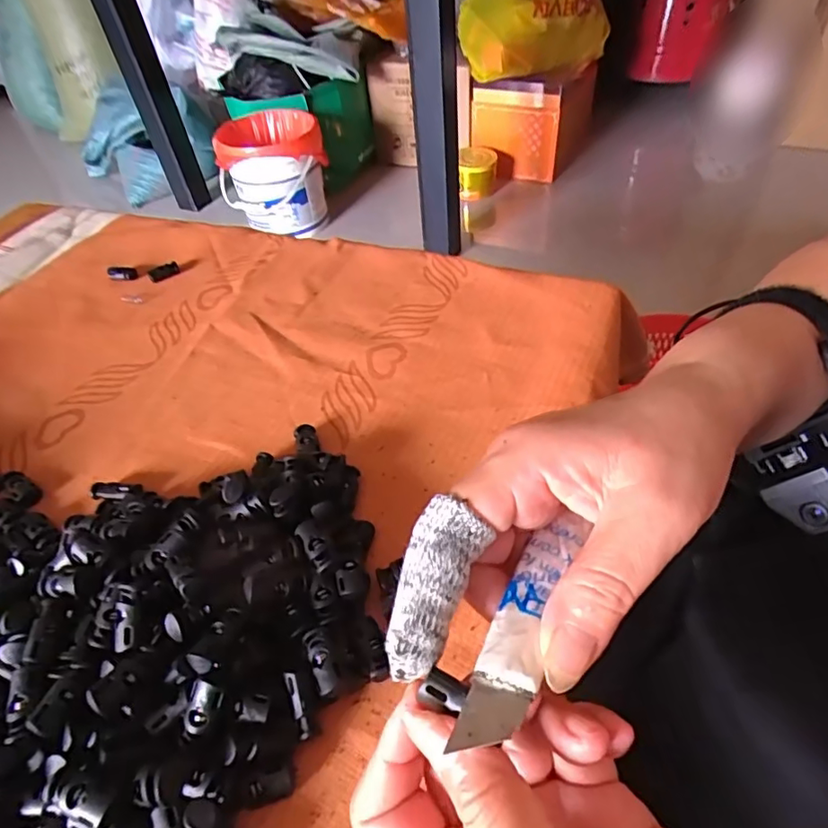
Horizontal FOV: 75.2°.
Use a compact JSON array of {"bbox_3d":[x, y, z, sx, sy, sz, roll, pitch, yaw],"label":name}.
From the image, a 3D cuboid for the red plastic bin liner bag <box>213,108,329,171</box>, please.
[{"bbox_3d":[-0.377,-0.711,1.399,0.268,0.103,0.234,-14,47,-6],"label":"red plastic bin liner bag"}]

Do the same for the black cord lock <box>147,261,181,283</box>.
[{"bbox_3d":[-0.225,-0.128,0.483,0.026,0.007,0.015,-29,50,-20],"label":"black cord lock"}]

